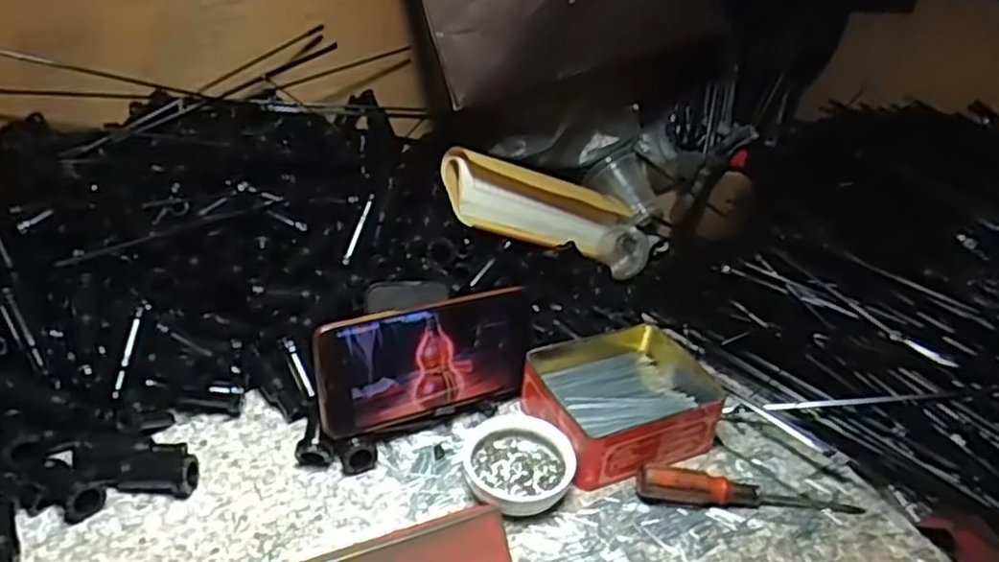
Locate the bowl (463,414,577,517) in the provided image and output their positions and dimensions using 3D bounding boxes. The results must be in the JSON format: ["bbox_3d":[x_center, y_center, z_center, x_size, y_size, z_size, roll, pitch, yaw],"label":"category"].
[{"bbox_3d":[0.012,0.123,0.484,0.070,0.028,0.077,3,32,-2],"label":"bowl"}]

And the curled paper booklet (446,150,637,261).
[{"bbox_3d":[0.048,-0.066,0.704,0.217,0.071,0.024,10,-18,-34],"label":"curled paper booklet"}]

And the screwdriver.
[{"bbox_3d":[0.167,0.137,0.484,0.150,0.027,0.017,2,32,-5],"label":"screwdriver"}]

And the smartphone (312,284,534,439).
[{"bbox_3d":[-0.044,0.054,0.514,0.169,0.079,0.009,-11,12,-33],"label":"smartphone"}]

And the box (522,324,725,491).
[{"bbox_3d":[0.089,0.086,0.537,0.131,0.041,0.110,-13,36,-26],"label":"box"}]

